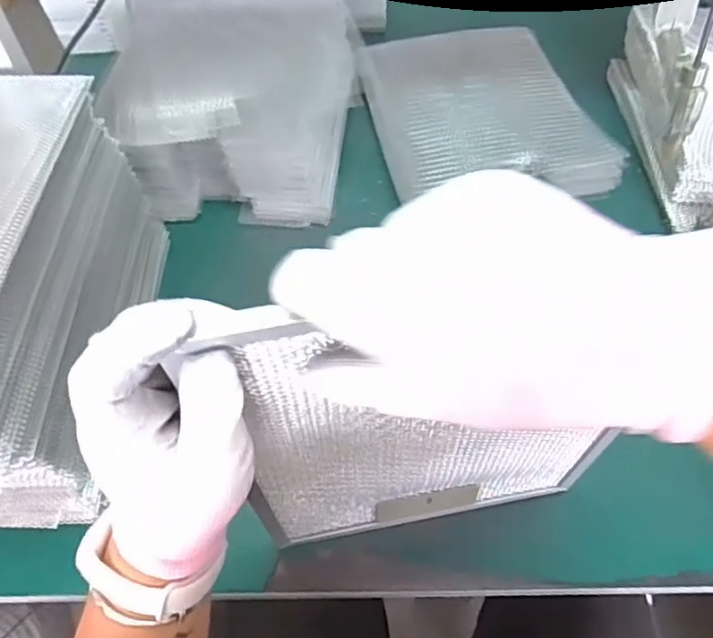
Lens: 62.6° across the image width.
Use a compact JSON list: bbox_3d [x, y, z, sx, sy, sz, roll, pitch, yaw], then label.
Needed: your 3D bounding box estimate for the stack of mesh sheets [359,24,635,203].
[{"bbox_3d":[0.161,-0.281,0.785,0.273,0.030,0.337,-7,55,-4],"label":"stack of mesh sheets"}]

